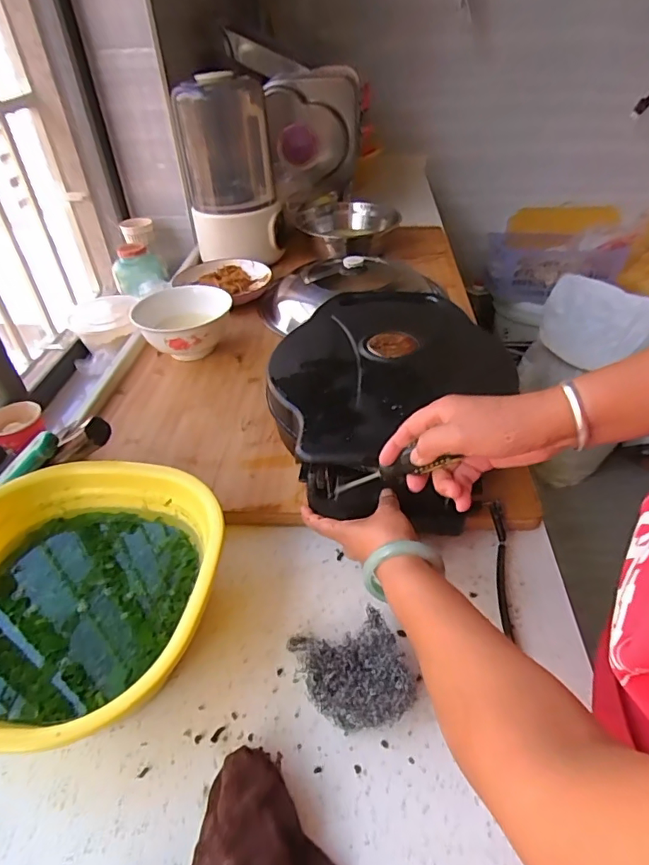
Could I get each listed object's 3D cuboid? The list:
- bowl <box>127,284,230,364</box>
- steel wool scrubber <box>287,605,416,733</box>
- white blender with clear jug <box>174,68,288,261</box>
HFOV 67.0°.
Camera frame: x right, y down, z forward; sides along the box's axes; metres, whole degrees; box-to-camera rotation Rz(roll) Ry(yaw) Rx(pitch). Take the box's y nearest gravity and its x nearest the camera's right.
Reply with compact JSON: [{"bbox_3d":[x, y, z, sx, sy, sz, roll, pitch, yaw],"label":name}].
[{"bbox_3d":[-0.220,-0.168,0.786,0.141,0.077,0.134,-2,44,2],"label":"bowl"},{"bbox_3d":[0.023,0.202,0.415,0.086,0.044,0.096,-14,45,-11],"label":"steel wool scrubber"},{"bbox_3d":[-0.187,-0.515,0.975,0.178,0.313,0.167,-11,41,-9],"label":"white blender with clear jug"}]

